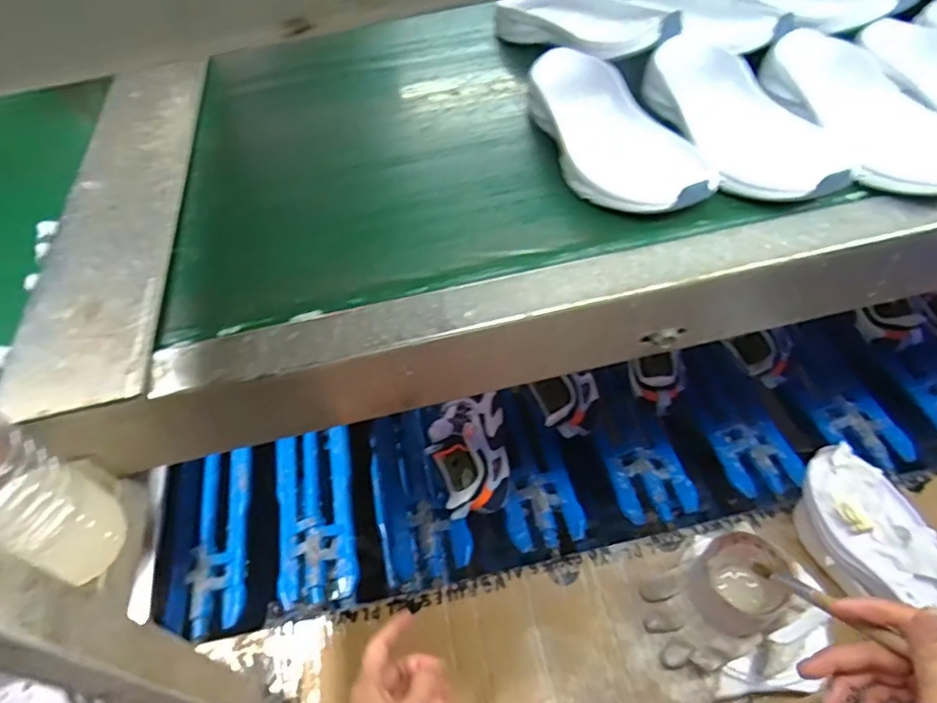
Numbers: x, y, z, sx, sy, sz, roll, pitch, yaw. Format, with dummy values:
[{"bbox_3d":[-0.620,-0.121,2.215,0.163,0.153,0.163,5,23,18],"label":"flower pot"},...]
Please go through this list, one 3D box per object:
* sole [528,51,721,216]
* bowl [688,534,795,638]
[{"bbox_3d":[0.111,-0.180,0.466,0.092,0.043,0.209,-18,64,-6],"label":"sole"},{"bbox_3d":[0.266,0.227,0.586,0.091,0.041,0.086,-41,68,-16],"label":"bowl"}]

